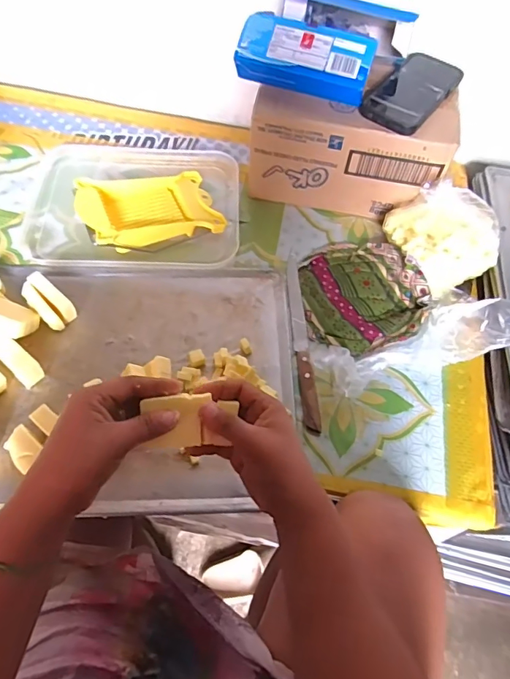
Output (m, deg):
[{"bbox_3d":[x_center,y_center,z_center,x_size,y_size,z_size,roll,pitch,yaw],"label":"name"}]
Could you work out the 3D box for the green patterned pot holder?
[{"bbox_3d":[0.149,-0.068,0.621,0.164,0.032,0.186,-5,61,-6],"label":"green patterned pot holder"}]

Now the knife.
[{"bbox_3d":[0.060,-0.009,0.596,0.023,0.009,0.269,-3,60,-5],"label":"knife"}]

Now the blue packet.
[{"bbox_3d":[0.066,-0.370,0.597,0.174,0.061,0.053,19,61,8],"label":"blue packet"}]

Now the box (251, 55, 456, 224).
[{"bbox_3d":[0.140,-0.298,0.686,0.273,0.157,0.144,12,60,3],"label":"box"}]

